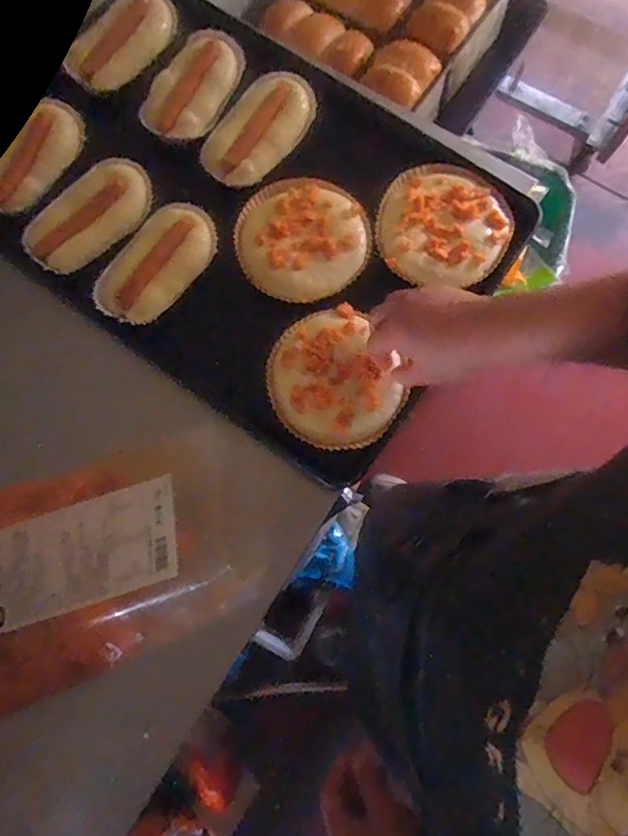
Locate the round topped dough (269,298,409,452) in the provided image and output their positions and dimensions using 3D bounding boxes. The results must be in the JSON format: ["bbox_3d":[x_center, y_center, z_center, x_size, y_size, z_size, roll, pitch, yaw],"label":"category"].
[{"bbox_3d":[0.023,-0.041,0.577,0.144,0.020,0.136,0,79,0],"label":"round topped dough"}]

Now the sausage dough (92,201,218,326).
[{"bbox_3d":[-0.174,-0.174,0.604,0.078,0.027,0.155,38,81,7],"label":"sausage dough"}]

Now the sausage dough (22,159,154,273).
[{"bbox_3d":[-0.253,-0.231,0.618,0.157,0.032,0.066,-43,82,-8],"label":"sausage dough"}]

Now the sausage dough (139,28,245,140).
[{"bbox_3d":[-0.145,-0.405,0.655,0.076,0.030,0.156,27,80,5],"label":"sausage dough"}]

